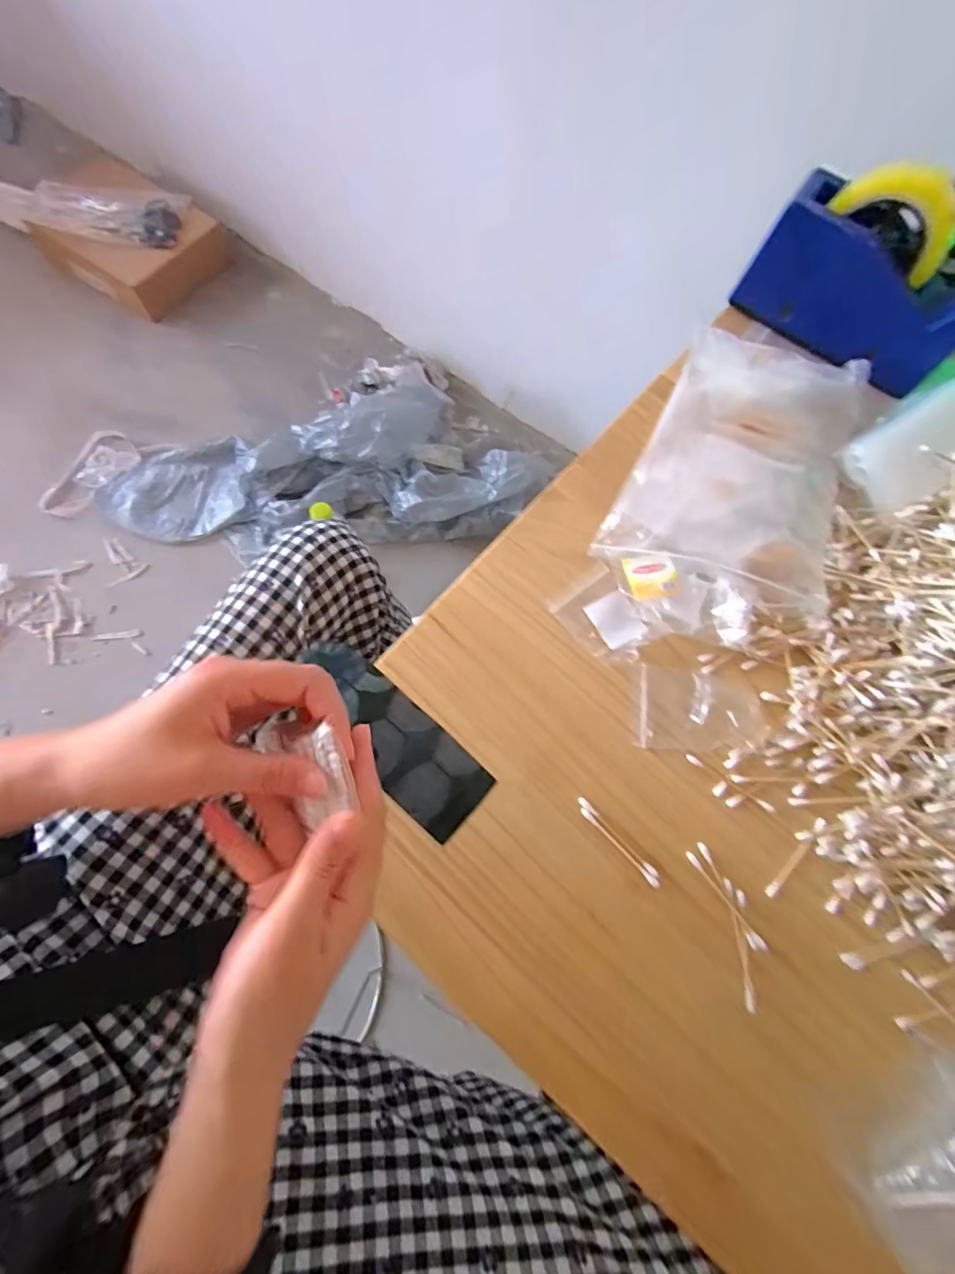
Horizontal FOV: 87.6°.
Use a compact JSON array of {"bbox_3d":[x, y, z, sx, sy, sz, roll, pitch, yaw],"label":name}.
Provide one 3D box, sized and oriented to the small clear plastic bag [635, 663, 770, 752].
[{"bbox_3d":[0.173,0.057,0.389,0.095,0.006,0.063,6,74,1],"label":"small clear plastic bag"}]

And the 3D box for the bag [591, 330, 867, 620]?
[{"bbox_3d":[0.229,-0.154,0.430,0.185,0.037,0.239,20,75,5],"label":"bag"}]

